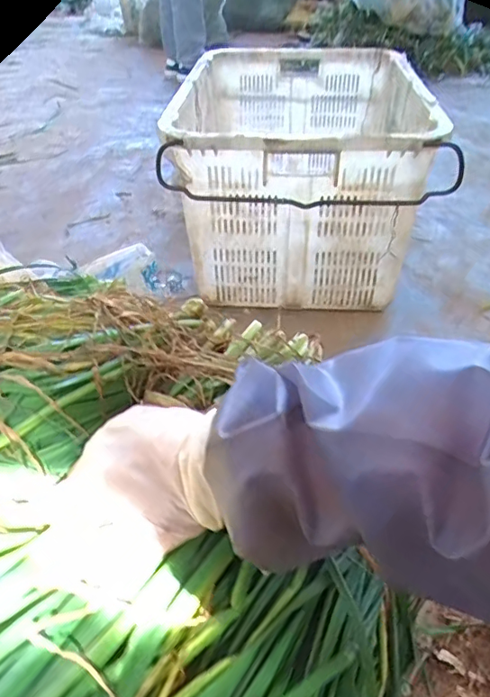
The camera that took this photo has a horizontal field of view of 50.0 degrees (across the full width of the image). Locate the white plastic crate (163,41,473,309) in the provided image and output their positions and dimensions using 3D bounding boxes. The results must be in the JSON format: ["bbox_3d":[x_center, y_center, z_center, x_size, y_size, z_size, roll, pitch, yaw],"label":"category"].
[{"bbox_3d":[0.114,-0.379,1.120,0.446,0.348,0.615,2,41,5],"label":"white plastic crate"}]

